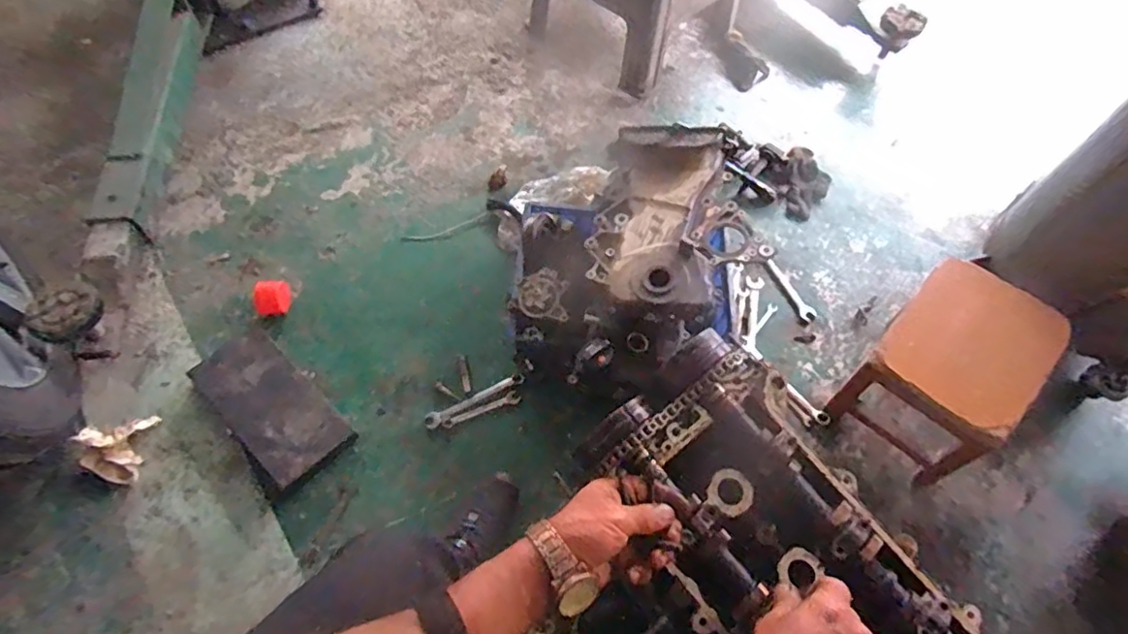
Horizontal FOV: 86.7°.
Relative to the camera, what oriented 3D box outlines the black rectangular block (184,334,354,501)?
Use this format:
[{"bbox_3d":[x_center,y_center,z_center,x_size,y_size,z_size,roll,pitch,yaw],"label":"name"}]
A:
[{"bbox_3d":[-0.551,0.167,1.118,0.161,0.036,0.322,-40,69,-21],"label":"black rectangular block"}]

